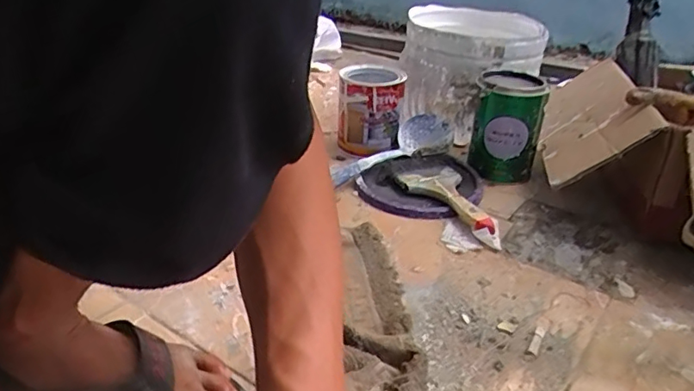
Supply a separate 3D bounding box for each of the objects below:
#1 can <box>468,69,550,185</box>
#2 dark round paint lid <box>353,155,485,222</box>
[{"bbox_3d":[0.240,-0.103,0.832,0.099,0.147,0.097,11,31,14],"label":"can"},{"bbox_3d":[0.108,-0.019,0.791,0.151,0.027,0.175,24,36,33],"label":"dark round paint lid"}]

